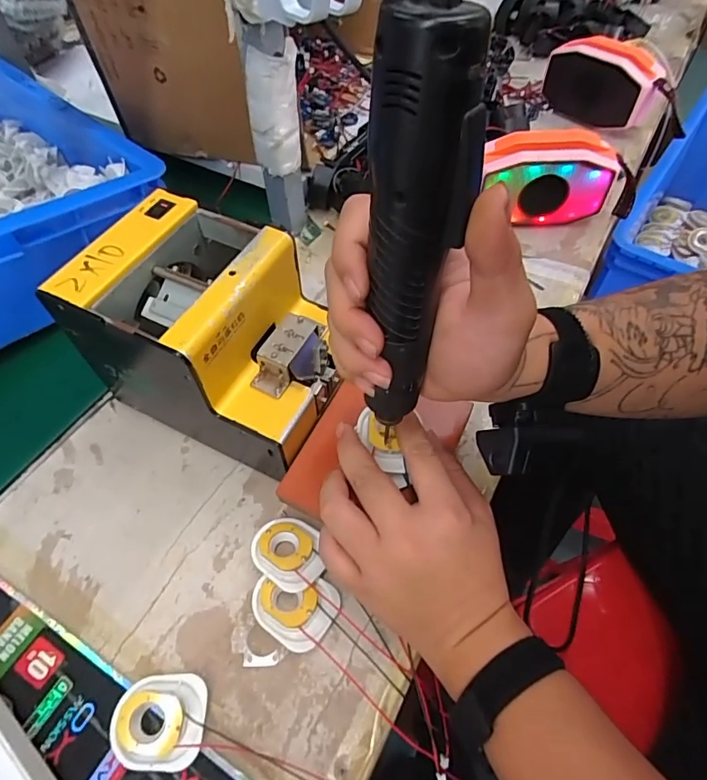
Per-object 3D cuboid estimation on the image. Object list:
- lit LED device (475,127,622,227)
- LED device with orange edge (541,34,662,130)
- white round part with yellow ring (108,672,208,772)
[{"bbox_3d":[0.212,-0.237,0.534,0.140,0.082,0.050,1,56,2],"label":"lit LED device"},{"bbox_3d":[0.334,-0.419,0.650,0.141,0.078,0.060,30,61,20],"label":"LED device with orange edge"},{"bbox_3d":[-0.122,0.208,0.299,0.057,0.013,0.049,-2,56,0],"label":"white round part with yellow ring"}]

